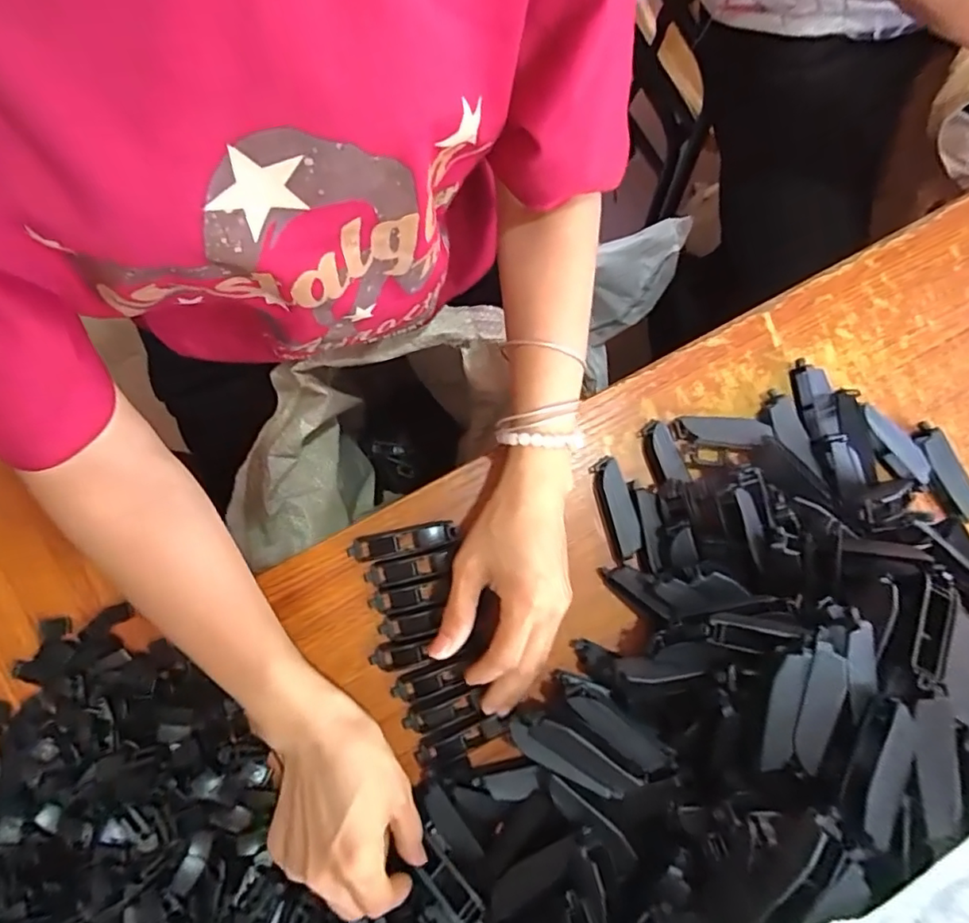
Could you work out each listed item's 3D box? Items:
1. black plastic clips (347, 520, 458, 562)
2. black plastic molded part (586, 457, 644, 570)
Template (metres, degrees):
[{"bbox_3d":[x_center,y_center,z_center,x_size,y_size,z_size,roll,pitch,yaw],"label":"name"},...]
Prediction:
[{"bbox_3d":[-0.058,0.055,0.392,0.076,0.015,0.017,-11,85,-2],"label":"black plastic clips"},{"bbox_3d":[0.093,0.034,0.397,0.022,0.013,0.073,-14,86,-3],"label":"black plastic molded part"}]

